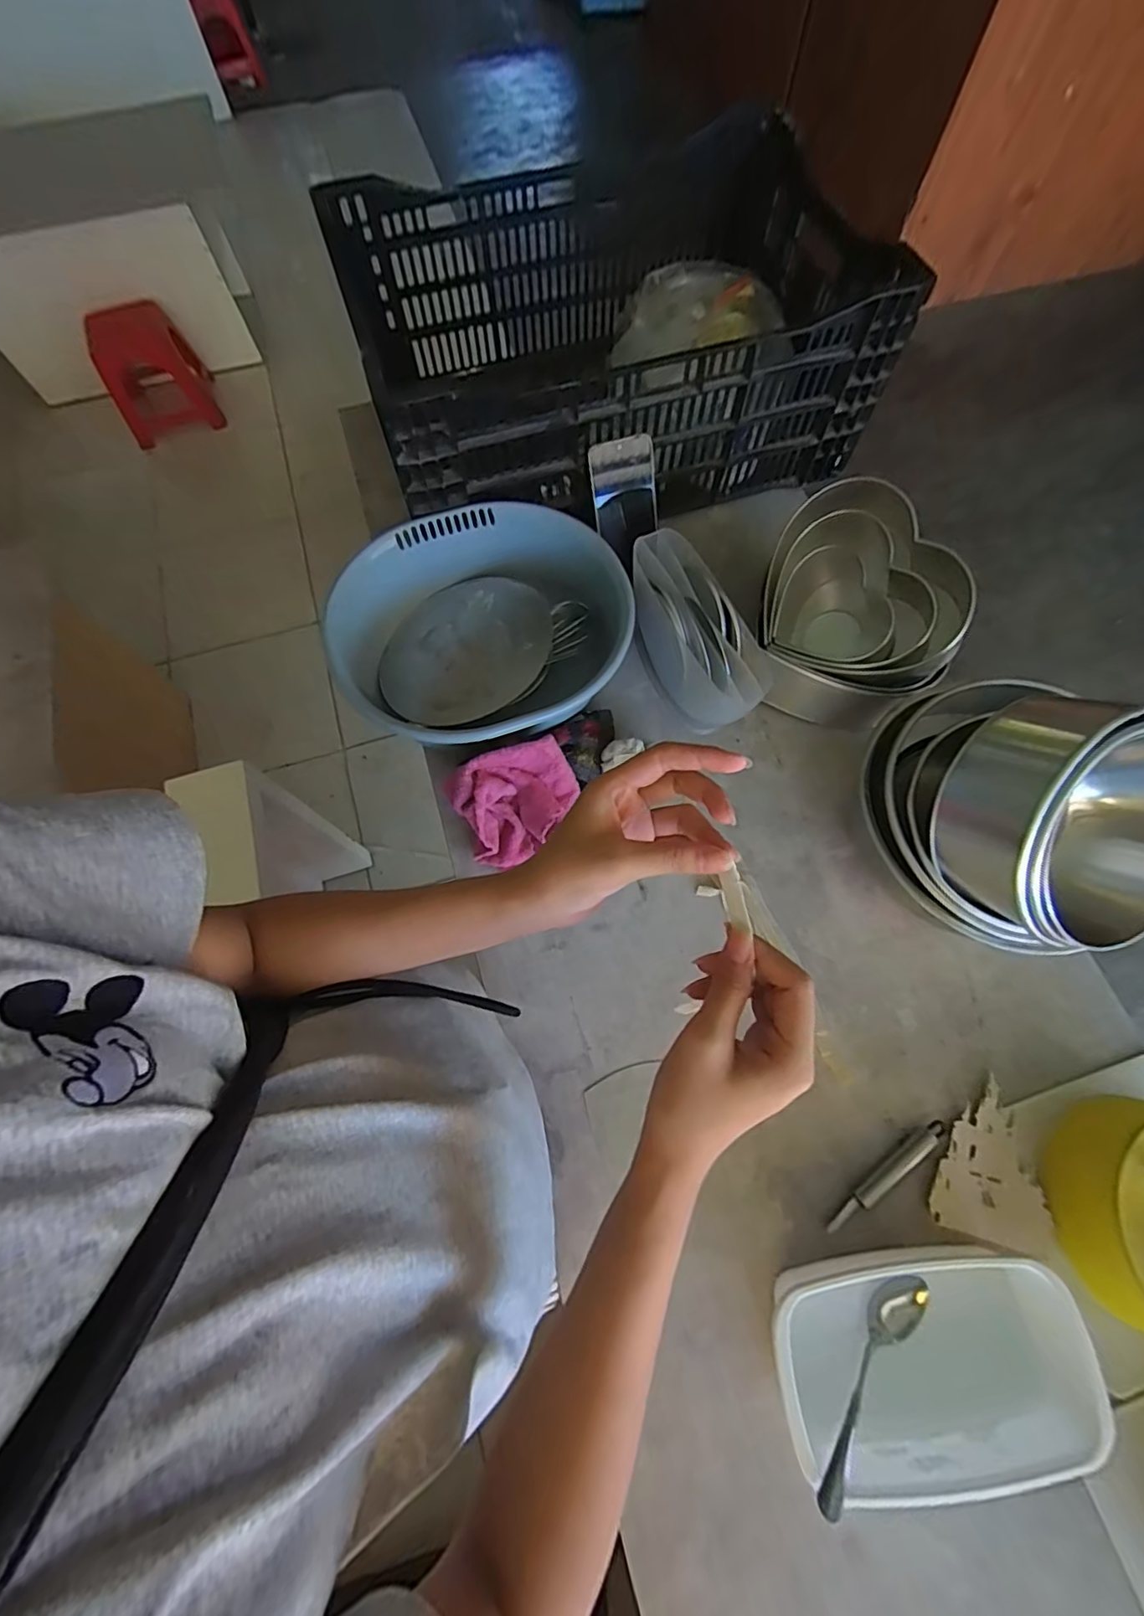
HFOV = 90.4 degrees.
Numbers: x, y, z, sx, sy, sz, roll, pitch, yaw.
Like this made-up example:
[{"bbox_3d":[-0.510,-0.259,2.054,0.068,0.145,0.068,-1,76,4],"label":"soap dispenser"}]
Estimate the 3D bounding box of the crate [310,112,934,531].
[{"bbox_3d":[0.045,-0.598,0.735,0.603,0.209,0.413,-19,70,-6],"label":"crate"}]

